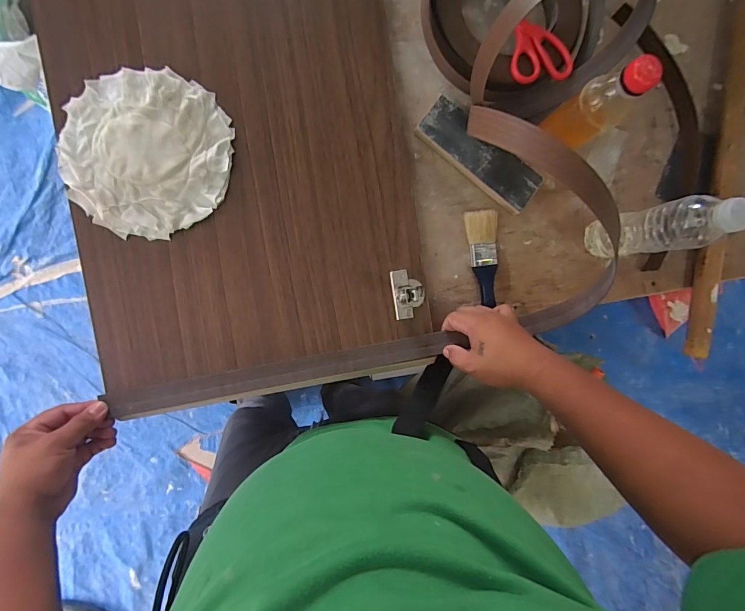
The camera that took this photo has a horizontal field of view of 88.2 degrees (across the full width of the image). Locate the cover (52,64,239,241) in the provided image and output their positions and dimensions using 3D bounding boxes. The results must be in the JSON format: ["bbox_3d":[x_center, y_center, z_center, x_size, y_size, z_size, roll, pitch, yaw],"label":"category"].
[{"bbox_3d":[-0.256,-0.172,0.439,0.178,0.019,0.183,0,92,-7],"label":"cover"}]

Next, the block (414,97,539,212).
[{"bbox_3d":[0.141,-0.195,0.507,0.172,0.023,0.058,37,87,-7],"label":"block"}]

